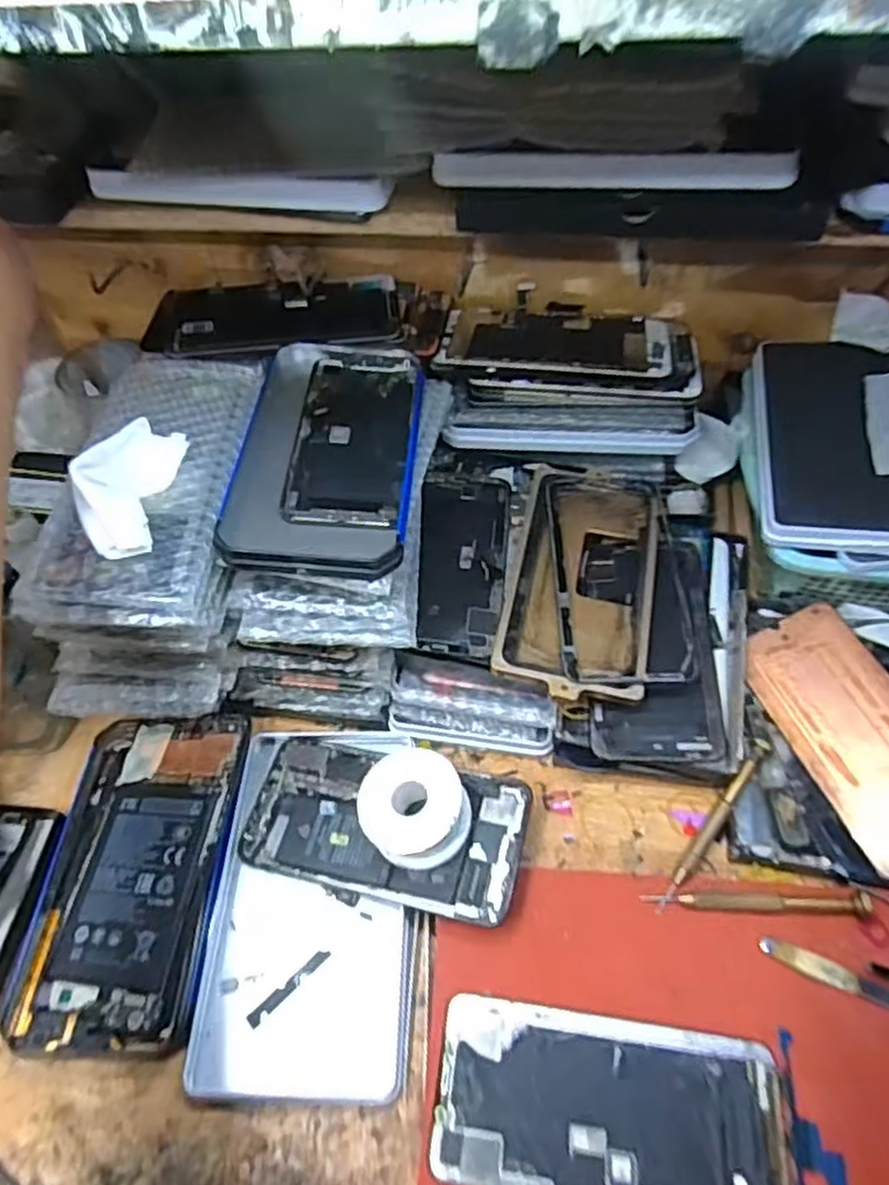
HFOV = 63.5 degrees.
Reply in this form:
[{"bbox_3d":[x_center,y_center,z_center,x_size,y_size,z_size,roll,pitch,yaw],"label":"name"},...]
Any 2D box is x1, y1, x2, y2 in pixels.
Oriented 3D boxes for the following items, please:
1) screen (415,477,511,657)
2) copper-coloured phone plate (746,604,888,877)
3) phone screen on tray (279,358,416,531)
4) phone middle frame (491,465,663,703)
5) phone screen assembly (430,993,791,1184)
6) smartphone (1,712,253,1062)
[{"bbox_3d":[0.011,-0.021,0.454,0.055,0.007,0.130,3,54,5],"label":"screen"},{"bbox_3d":[0.237,0.079,0.415,0.068,0.006,0.153,-31,55,10],"label":"copper-coloured phone plate"},{"bbox_3d":[-0.053,-0.093,0.419,0.063,0.009,0.136,5,55,-2],"label":"phone screen on tray"},{"bbox_3d":[0.086,-0.011,0.443,0.088,0.008,0.172,9,54,9],"label":"phone middle frame"},{"bbox_3d":[0.073,0.233,0.325,0.150,0.011,0.071,6,54,7],"label":"phone screen assembly"},{"bbox_3d":[-0.167,0.149,0.389,0.097,0.017,0.171,-1,53,2],"label":"smartphone"}]

